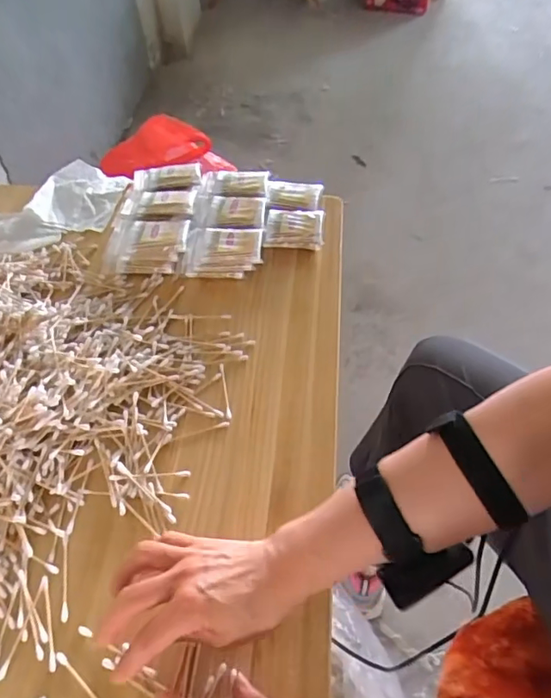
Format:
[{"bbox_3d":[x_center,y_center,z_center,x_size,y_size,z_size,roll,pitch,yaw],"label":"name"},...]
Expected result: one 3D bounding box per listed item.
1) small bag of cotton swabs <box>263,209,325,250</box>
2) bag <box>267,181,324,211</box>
[{"bbox_3d":[0.026,-0.167,0.725,0.081,0.032,0.056,1,51,3],"label":"small bag of cotton swabs"},{"bbox_3d":[0.027,-0.222,0.760,0.078,0.024,0.052,4,51,6],"label":"bag"}]

